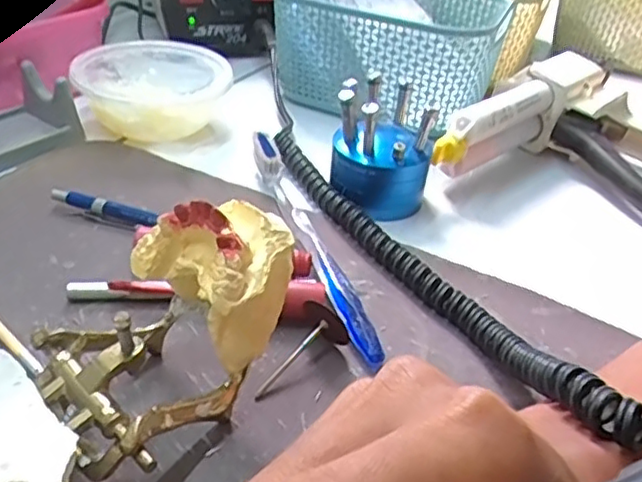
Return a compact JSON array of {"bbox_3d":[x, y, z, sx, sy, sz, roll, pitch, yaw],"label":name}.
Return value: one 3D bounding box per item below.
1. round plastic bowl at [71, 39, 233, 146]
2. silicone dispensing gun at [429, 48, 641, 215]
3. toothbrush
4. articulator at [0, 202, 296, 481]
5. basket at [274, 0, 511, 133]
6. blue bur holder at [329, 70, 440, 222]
[{"bbox_3d":[-0.116,-0.103,0.455,0.100,0.040,0.095,4,35,-3],"label":"round plastic bowl"},{"bbox_3d":[0.171,-0.058,0.424,0.154,0.060,0.164,31,42,30],"label":"silicone dispensing gun"},{"bbox_3d":[-0.008,-0.005,0.345,0.011,0.022,0.181,-8,38,-20],"label":"toothbrush"},{"bbox_3d":[-0.081,0.043,0.220,0.069,0.077,0.145,28,40,27],"label":"articulator"},{"bbox_3d":[0.047,-0.147,0.503,0.159,0.084,0.120,13,36,9],"label":"basket"},{"bbox_3d":[0.037,-0.059,0.388,0.058,0.067,0.058,9,35,3],"label":"blue bur holder"}]

